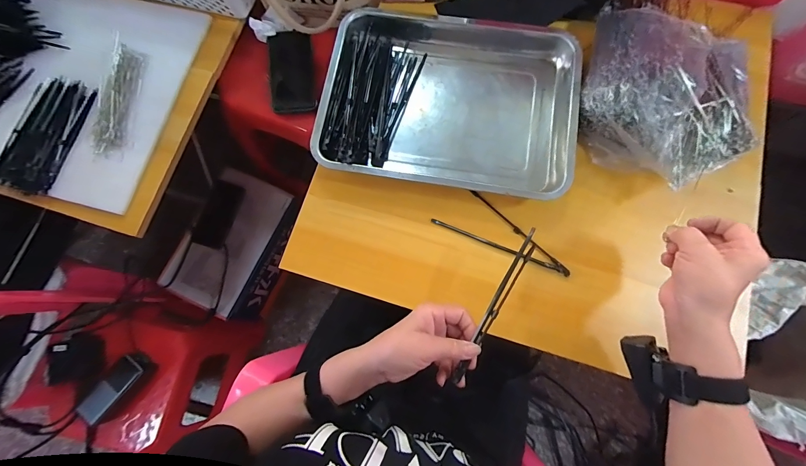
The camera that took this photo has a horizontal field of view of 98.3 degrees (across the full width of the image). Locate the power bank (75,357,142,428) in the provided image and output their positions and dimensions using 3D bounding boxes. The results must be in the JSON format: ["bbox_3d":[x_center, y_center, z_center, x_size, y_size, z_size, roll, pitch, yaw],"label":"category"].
[{"bbox_3d":[-0.553,0.295,0.658,0.052,0.013,0.129,38,81,9],"label":"power bank"}]

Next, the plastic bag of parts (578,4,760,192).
[{"bbox_3d":[0.348,-0.181,0.458,0.209,0.081,0.232,19,79,6],"label":"plastic bag of parts"}]

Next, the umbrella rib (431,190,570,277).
[{"bbox_3d":[0.139,-0.006,0.467,0.187,0.009,0.062,23,79,7],"label":"umbrella rib"}]

